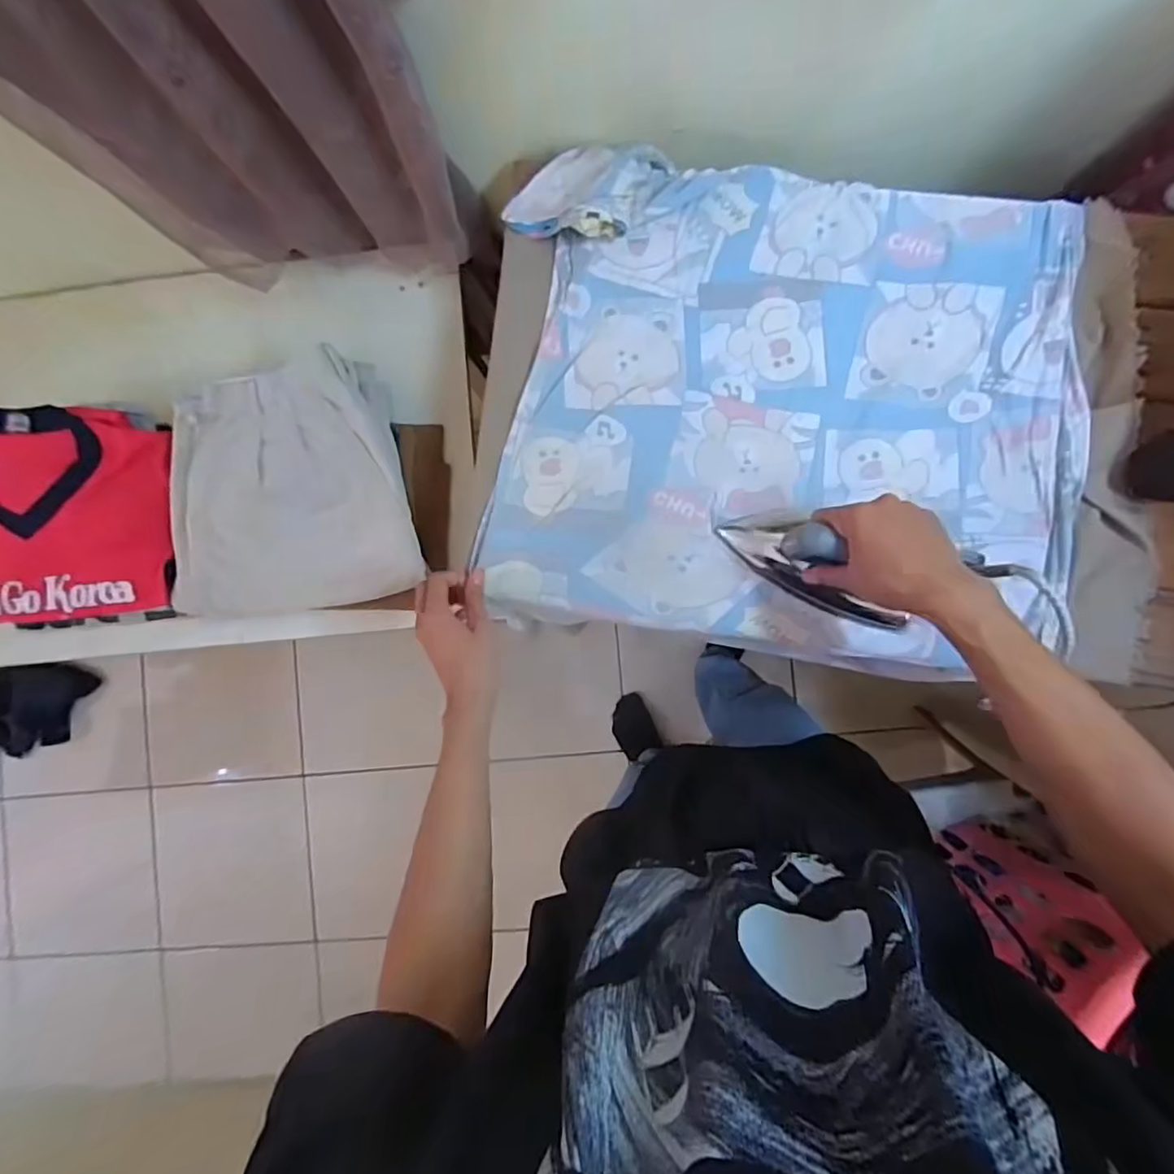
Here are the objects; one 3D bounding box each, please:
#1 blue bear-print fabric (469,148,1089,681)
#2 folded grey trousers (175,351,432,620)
[{"bbox_3d":[0.196,-0.182,0.617,0.563,0.048,0.481,7,85,4],"label":"blue bear-print fabric"},{"bbox_3d":[-0.360,-0.103,0.703,0.293,0.066,0.276,-14,84,2],"label":"folded grey trousers"}]

